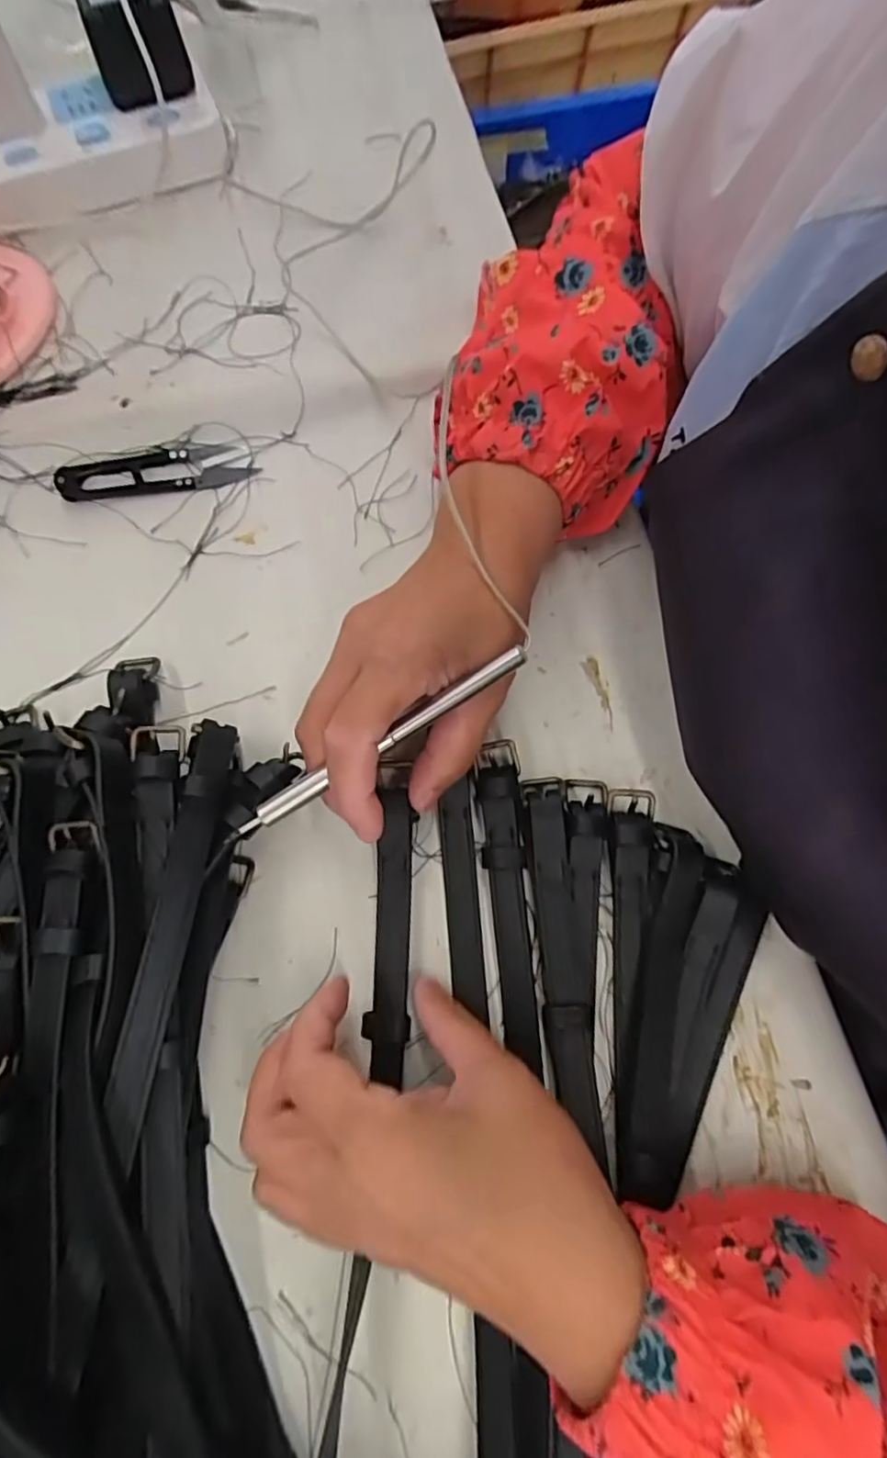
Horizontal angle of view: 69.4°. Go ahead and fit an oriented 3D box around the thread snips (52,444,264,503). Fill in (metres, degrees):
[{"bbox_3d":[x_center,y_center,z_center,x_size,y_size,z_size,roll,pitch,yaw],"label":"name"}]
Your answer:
[{"bbox_3d":[-0.152,-0.136,0.341,0.097,0.004,0.023,-13,91,-10],"label":"thread snips"}]

